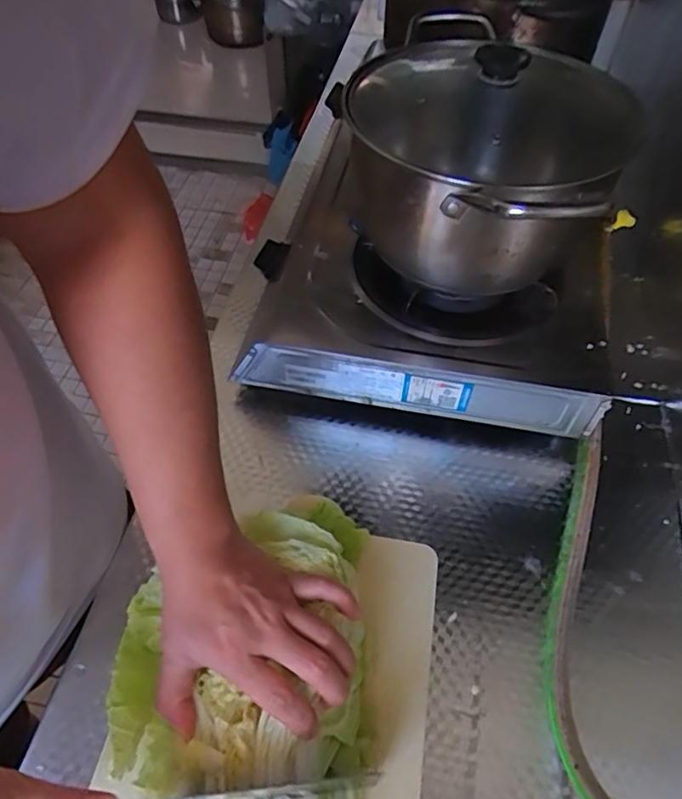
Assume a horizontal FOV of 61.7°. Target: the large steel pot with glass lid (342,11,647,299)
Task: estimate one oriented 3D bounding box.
[{"bbox_3d":[0.121,-0.217,0.513,0.231,0.153,0.264,23,58,17],"label":"large steel pot with glass lid"}]

